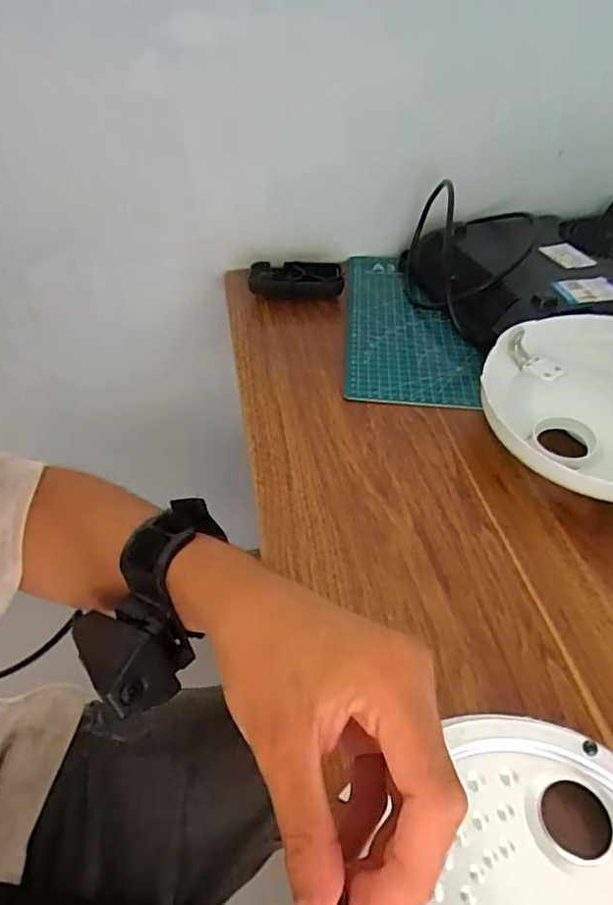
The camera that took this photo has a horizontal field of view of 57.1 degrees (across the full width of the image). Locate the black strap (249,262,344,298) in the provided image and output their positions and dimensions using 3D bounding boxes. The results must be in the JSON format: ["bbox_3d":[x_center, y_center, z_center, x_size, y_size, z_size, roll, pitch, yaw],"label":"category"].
[{"bbox_3d":[-0.012,-0.206,0.661,0.109,0.025,0.049,5,44,2],"label":"black strap"}]

